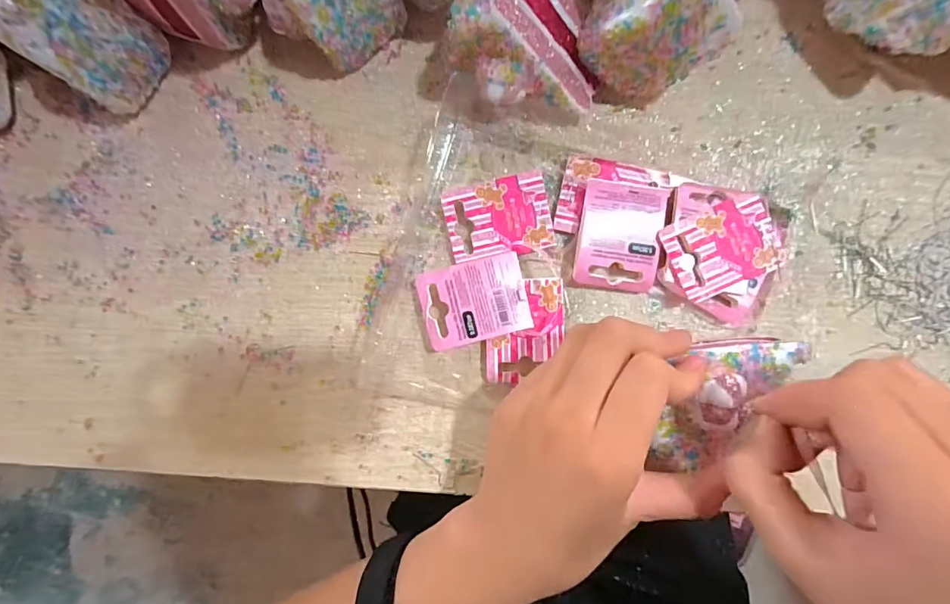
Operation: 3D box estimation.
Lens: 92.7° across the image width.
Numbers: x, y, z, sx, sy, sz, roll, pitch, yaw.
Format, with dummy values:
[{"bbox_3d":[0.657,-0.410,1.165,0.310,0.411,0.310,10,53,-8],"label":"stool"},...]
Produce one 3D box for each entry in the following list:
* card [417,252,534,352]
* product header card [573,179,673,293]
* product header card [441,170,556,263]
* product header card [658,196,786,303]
[{"bbox_3d":[0.000,0.000,0.253,0.058,0.006,0.044,-13,85,-8],"label":"card"},{"bbox_3d":[0.082,-0.038,0.253,0.047,0.012,0.061,8,90,3],"label":"product header card"},{"bbox_3d":[0.014,-0.047,0.257,0.059,0.004,0.042,-11,97,-3],"label":"product header card"},{"bbox_3d":[0.136,-0.030,0.248,0.061,0.004,0.043,-22,86,-3],"label":"product header card"}]

